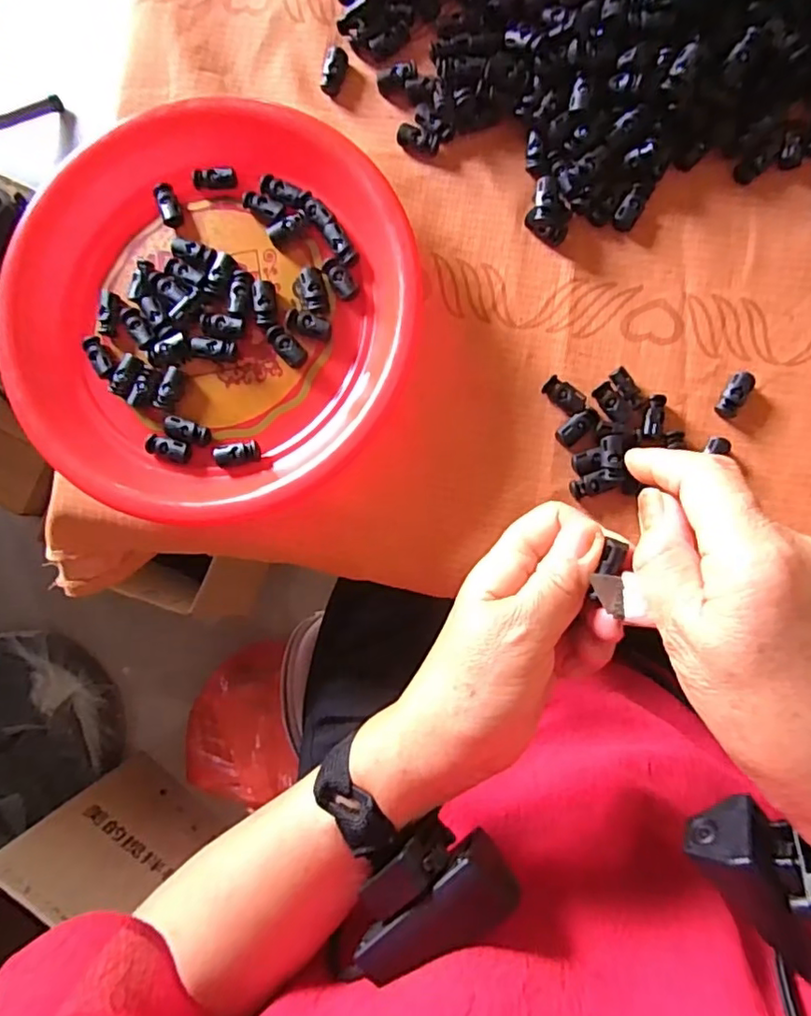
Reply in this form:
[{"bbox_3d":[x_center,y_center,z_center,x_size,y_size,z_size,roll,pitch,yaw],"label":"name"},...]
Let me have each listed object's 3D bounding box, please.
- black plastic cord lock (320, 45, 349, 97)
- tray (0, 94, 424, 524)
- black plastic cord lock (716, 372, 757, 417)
[{"bbox_3d":[-0.047,-0.292,0.393,0.014,0.007,0.032,11,89,5],"label":"black plastic cord lock"},{"bbox_3d":[-0.119,-0.121,0.373,0.257,0.034,0.257,24,90,5],"label":"tray"},{"bbox_3d":[0.200,-0.069,0.357,0.014,0.009,0.028,29,90,5],"label":"black plastic cord lock"}]

